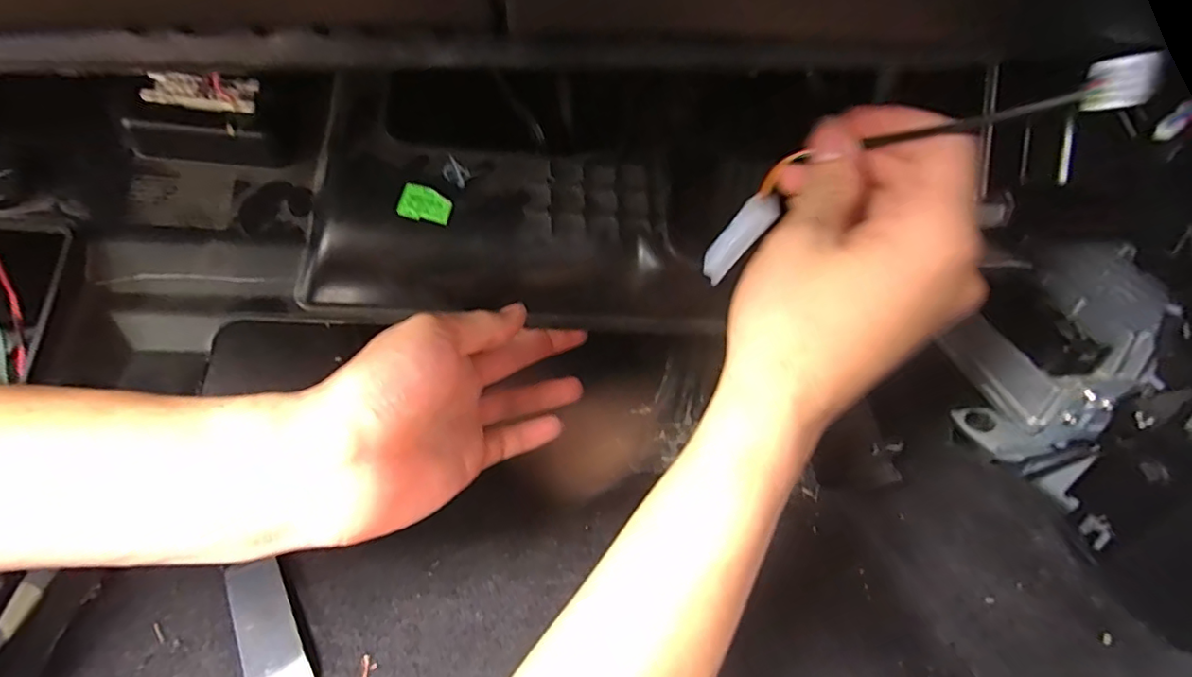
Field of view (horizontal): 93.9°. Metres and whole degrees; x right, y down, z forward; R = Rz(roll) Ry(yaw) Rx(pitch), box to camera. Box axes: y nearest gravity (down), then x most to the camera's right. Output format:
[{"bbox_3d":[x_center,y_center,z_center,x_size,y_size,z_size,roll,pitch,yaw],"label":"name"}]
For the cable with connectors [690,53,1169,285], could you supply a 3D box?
[{"bbox_3d":[0.100,-0.064,0.218,0.021,0.035,0.171,-30,5,-31],"label":"cable with connectors"}]

